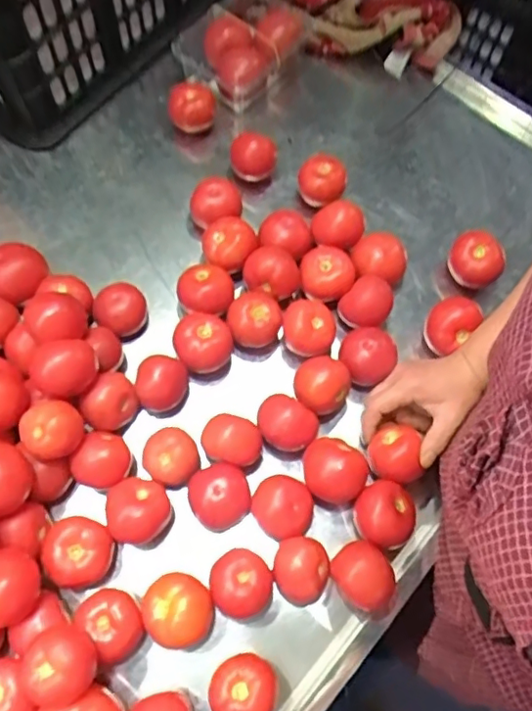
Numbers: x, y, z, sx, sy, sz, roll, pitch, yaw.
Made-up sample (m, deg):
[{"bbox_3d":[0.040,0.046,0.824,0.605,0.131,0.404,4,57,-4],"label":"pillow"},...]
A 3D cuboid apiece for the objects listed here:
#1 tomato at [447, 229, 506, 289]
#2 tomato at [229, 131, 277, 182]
[{"bbox_3d":[0.250,-0.110,0.692,0.063,0.056,0.061,1,67,-3],"label":"tomato"},{"bbox_3d":[-0.017,-0.251,0.746,0.060,0.058,0.065,2,67,-2],"label":"tomato"}]

